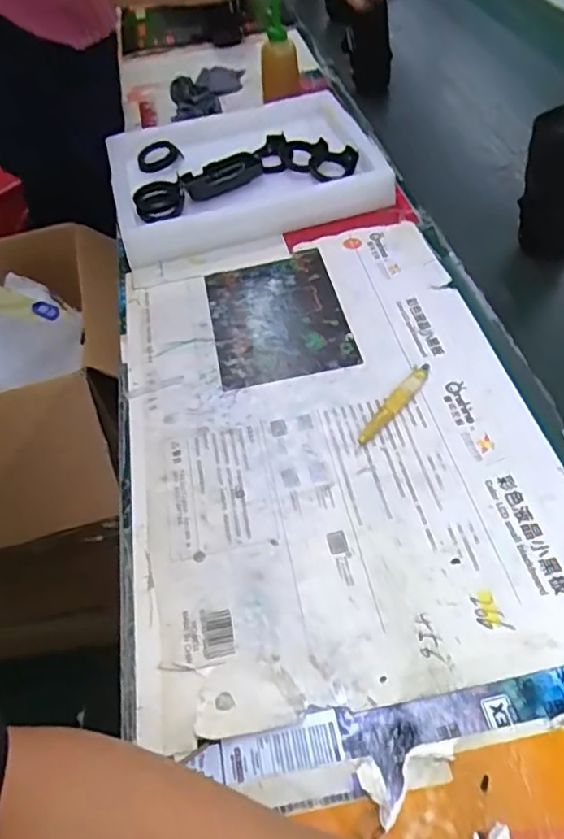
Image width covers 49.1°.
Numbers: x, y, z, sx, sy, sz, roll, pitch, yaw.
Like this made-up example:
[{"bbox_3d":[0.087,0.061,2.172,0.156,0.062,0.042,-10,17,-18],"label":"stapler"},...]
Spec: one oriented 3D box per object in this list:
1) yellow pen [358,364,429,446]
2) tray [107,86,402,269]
[{"bbox_3d":[0.109,-0.017,0.581,0.019,0.010,0.114,28,57,27],"label":"yellow pen"},{"bbox_3d":[-0.064,-0.358,0.862,0.346,0.047,0.297,-14,48,-6],"label":"tray"}]

